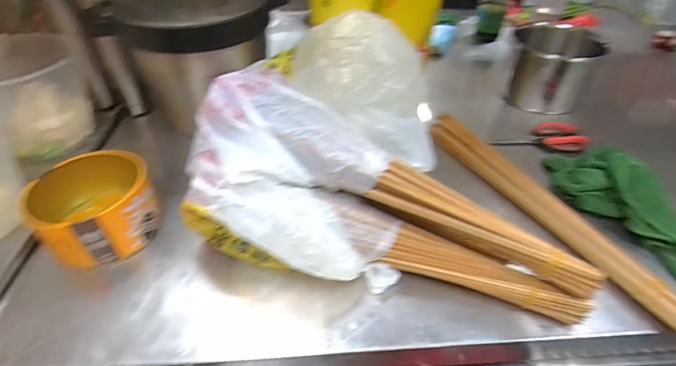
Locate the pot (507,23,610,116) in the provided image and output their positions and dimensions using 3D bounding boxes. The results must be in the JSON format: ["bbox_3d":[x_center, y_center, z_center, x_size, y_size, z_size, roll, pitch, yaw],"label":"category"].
[{"bbox_3d":[0.368,-0.203,0.665,0.128,0.126,0.105,-3,41,-4],"label":"pot"}]

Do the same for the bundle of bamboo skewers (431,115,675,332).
[{"bbox_3d":[0.252,0.024,0.470,0.045,0.025,0.398,-18,45,-20],"label":"bundle of bamboo skewers"}]

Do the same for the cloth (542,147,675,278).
[{"bbox_3d":[0.347,0.019,0.450,0.112,0.050,0.208,-6,42,-7],"label":"cloth"}]

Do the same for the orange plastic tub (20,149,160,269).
[{"bbox_3d":[-0.270,0.027,0.424,0.114,0.074,0.117,0,41,0],"label":"orange plastic tub"}]

